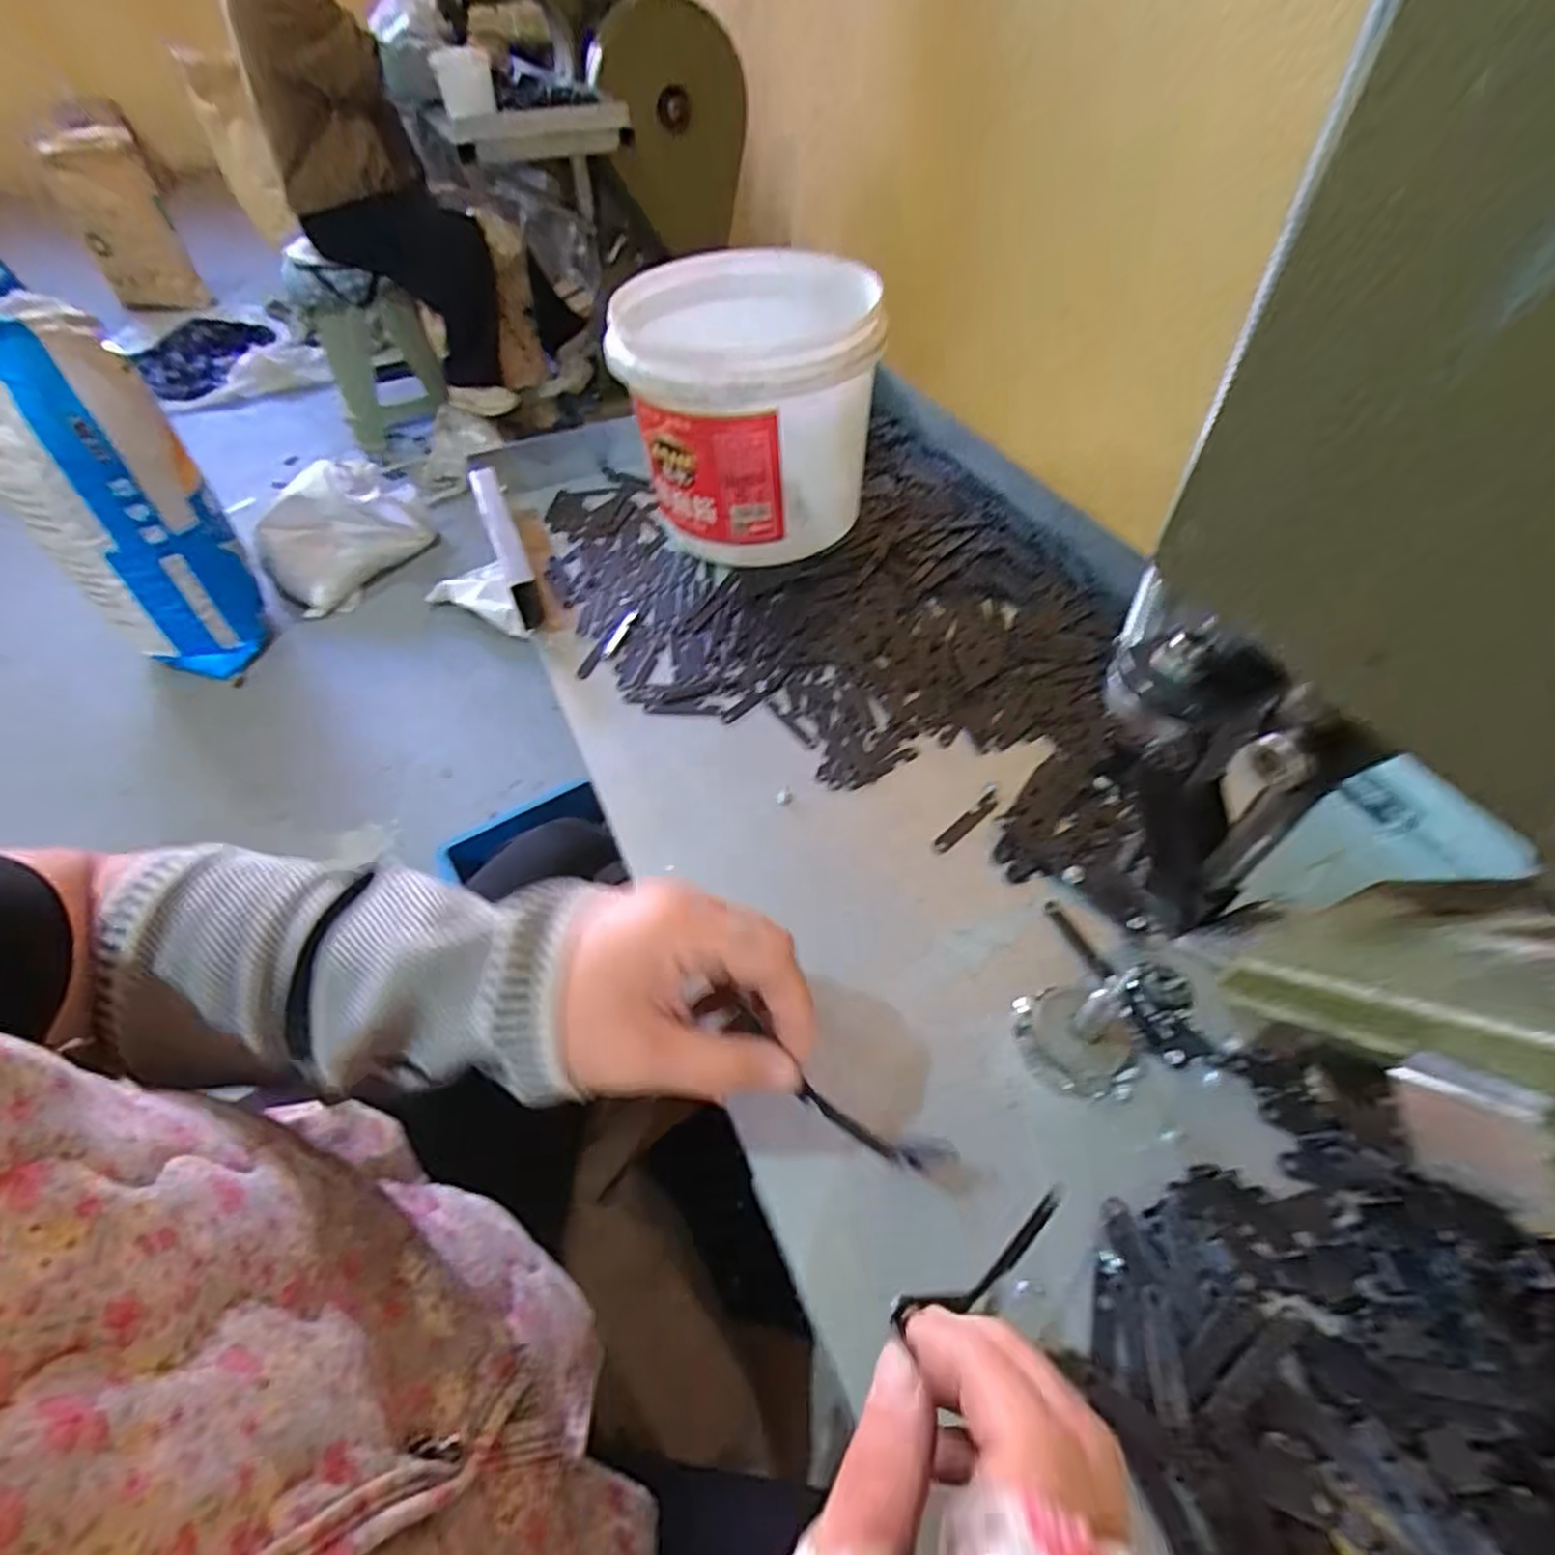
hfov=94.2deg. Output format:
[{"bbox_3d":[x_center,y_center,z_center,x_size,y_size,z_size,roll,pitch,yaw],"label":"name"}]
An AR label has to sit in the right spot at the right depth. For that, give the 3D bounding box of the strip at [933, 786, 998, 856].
[{"bbox_3d":[0.106,0.024,0.401,0.054,0.004,0.010,-38,59,-25],"label":"strip"}]

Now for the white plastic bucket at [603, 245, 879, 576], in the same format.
[{"bbox_3d":[-0.022,-0.278,0.548,0.174,0.154,0.199,0,51,2],"label":"white plastic bucket"}]

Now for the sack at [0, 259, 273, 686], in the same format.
[{"bbox_3d":[-1.301,-0.563,1.399,0.198,0.766,0.310,34,59,25],"label":"sack"}]

